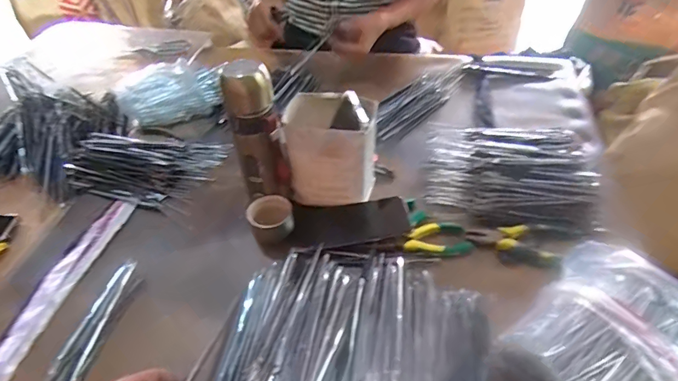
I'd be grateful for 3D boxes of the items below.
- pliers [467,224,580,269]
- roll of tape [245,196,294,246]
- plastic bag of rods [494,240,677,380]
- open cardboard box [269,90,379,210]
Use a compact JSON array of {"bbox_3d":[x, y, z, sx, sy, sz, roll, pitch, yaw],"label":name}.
[{"bbox_3d":[0.262,0.074,0.623,0.139,0.029,0.065,15,48,17],"label":"pliers"},{"bbox_3d":[-0.101,0.045,0.641,0.065,0.043,0.062,-13,47,-10],"label":"roll of tape"},{"bbox_3d":[0.295,0.179,0.448,0.210,0.081,0.230,-26,50,-22],"label":"plastic bag of rods"},{"bbox_3d":[-0.011,-0.057,0.650,0.129,0.155,0.098,2,46,4],"label":"open cardboard box"}]

